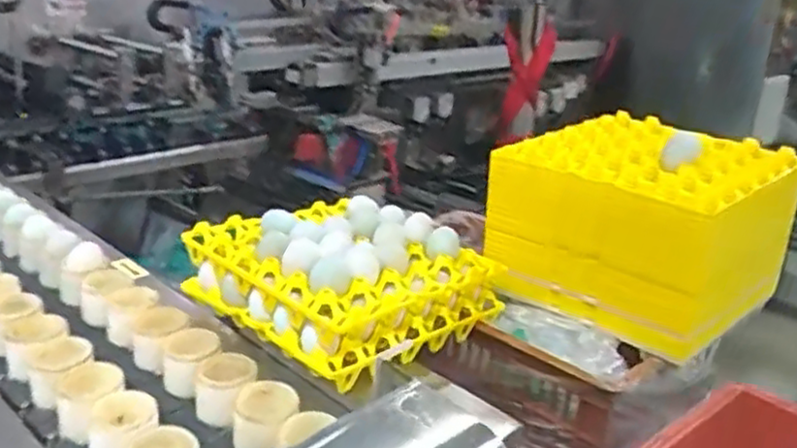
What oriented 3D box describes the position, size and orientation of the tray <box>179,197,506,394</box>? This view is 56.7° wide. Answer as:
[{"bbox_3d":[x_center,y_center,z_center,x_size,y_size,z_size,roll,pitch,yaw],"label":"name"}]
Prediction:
[{"bbox_3d":[-0.070,0.050,0.893,0.280,0.108,0.270,23,28,39],"label":"tray"}]

